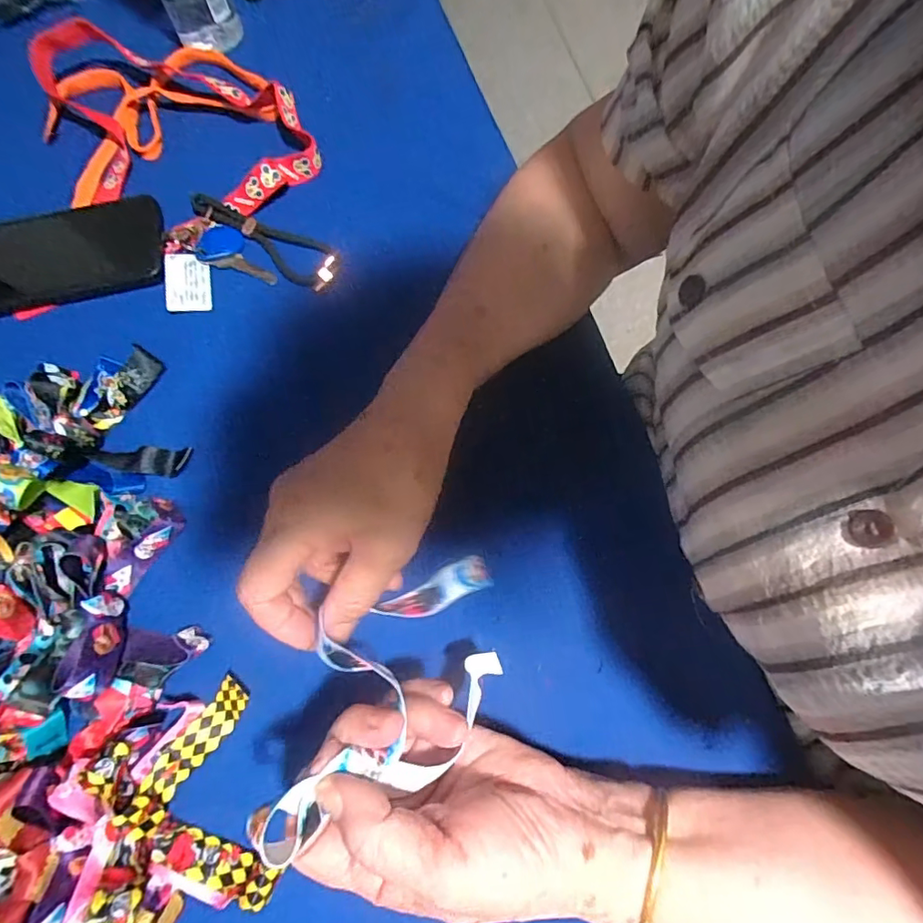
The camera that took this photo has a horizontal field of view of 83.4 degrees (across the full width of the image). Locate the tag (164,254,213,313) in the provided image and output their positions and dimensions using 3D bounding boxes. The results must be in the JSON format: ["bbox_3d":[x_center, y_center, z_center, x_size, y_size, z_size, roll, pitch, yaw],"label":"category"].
[{"bbox_3d":[-0.205,-0.135,0.387,0.031,0.006,0.047,-11,72,-3],"label":"tag"}]

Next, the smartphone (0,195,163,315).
[{"bbox_3d":[-0.310,-0.158,0.392,0.162,0.014,0.080,-14,72,-4],"label":"smartphone"}]

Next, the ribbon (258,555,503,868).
[{"bbox_3d":[-0.033,0.111,0.267,0.086,0.026,0.177,28,36,9],"label":"ribbon"}]

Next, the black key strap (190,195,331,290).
[{"bbox_3d":[-0.151,-0.174,0.395,0.127,0.009,0.038,32,75,10],"label":"black key strap"}]

